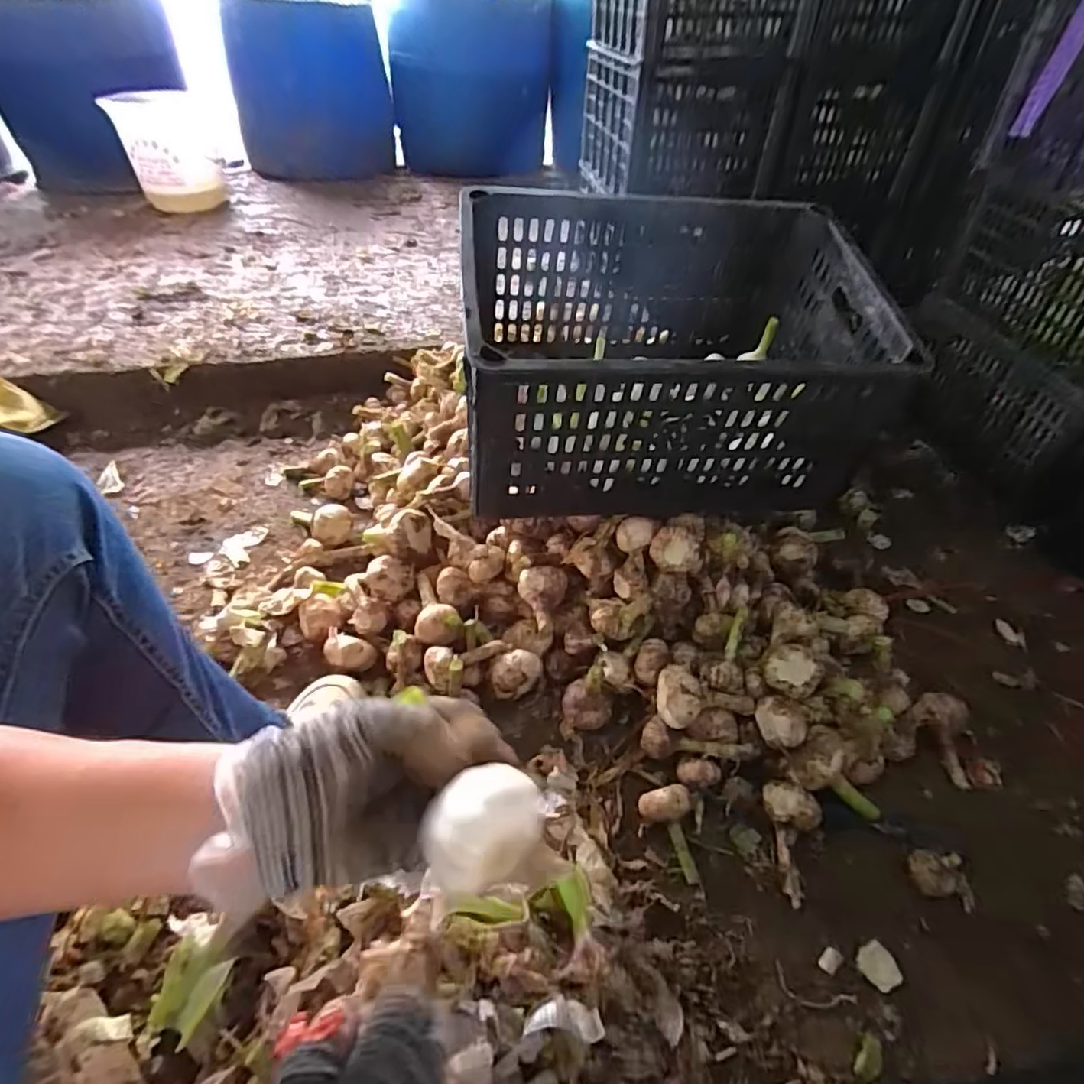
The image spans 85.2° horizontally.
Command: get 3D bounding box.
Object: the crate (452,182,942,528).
[{"bbox_3d":[0.129,-0.203,0.673,0.411,0.259,0.298,-2,49,-5],"label":"crate"}]

